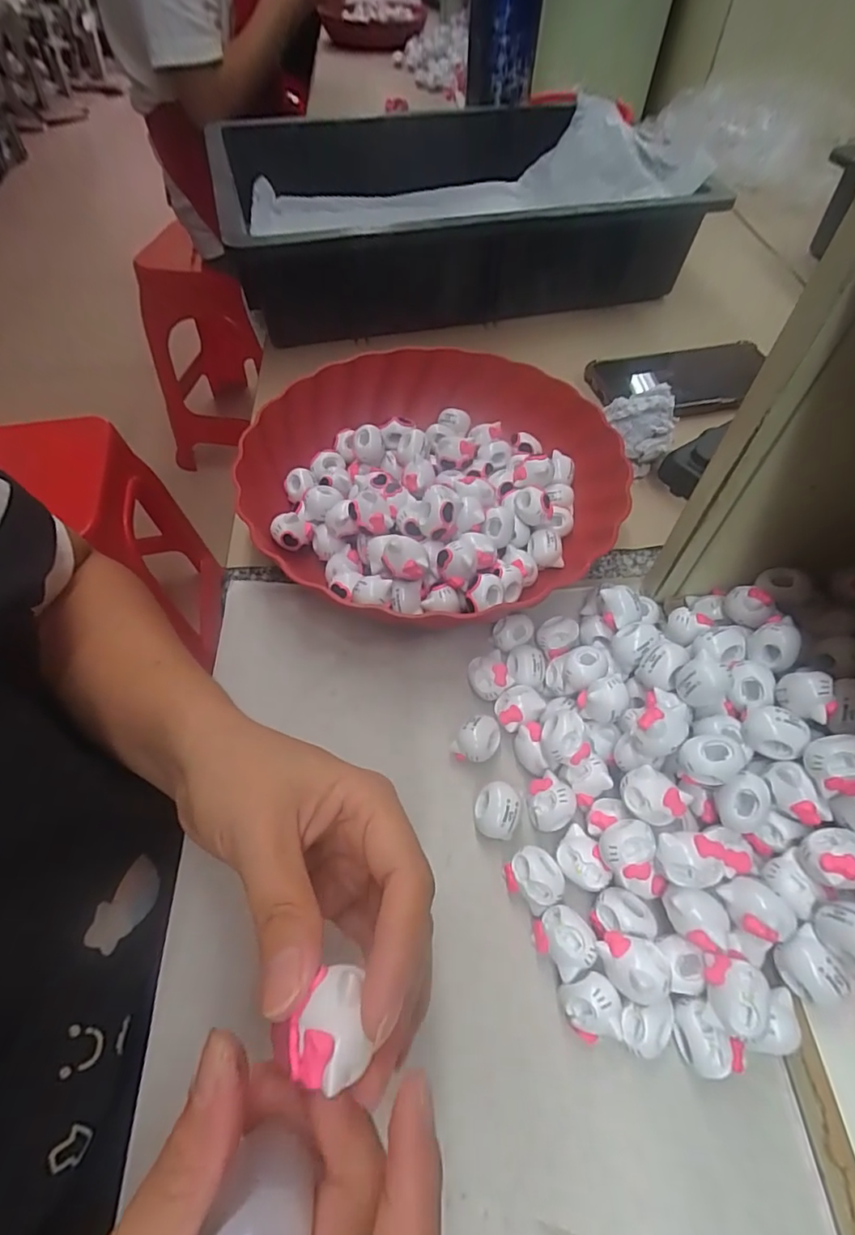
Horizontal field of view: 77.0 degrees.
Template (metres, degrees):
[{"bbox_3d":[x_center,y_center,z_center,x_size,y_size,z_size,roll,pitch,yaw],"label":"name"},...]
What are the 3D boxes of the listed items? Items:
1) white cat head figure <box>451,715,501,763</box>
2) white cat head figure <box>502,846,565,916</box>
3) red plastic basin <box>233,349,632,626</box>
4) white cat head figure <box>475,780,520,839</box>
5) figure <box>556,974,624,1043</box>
[{"bbox_3d":[0.027,0.065,0.281,0.020,0.020,0.024,35,59,18],"label":"white cat head figure"},{"bbox_3d":[0.049,0.117,0.243,0.025,0.016,0.024,2,55,-3],"label":"white cat head figure"},{"bbox_3d":[-0.009,-0.104,0.373,0.237,0.057,0.270,-36,65,-26],"label":"red plastic basin"},{"bbox_3d":[0.034,0.093,0.260,0.022,0.018,0.024,2,55,-3],"label":"white cat head figure"},{"bbox_3d":[0.066,0.156,0.215,0.021,0.028,0.021,2,55,-3],"label":"figure"}]

